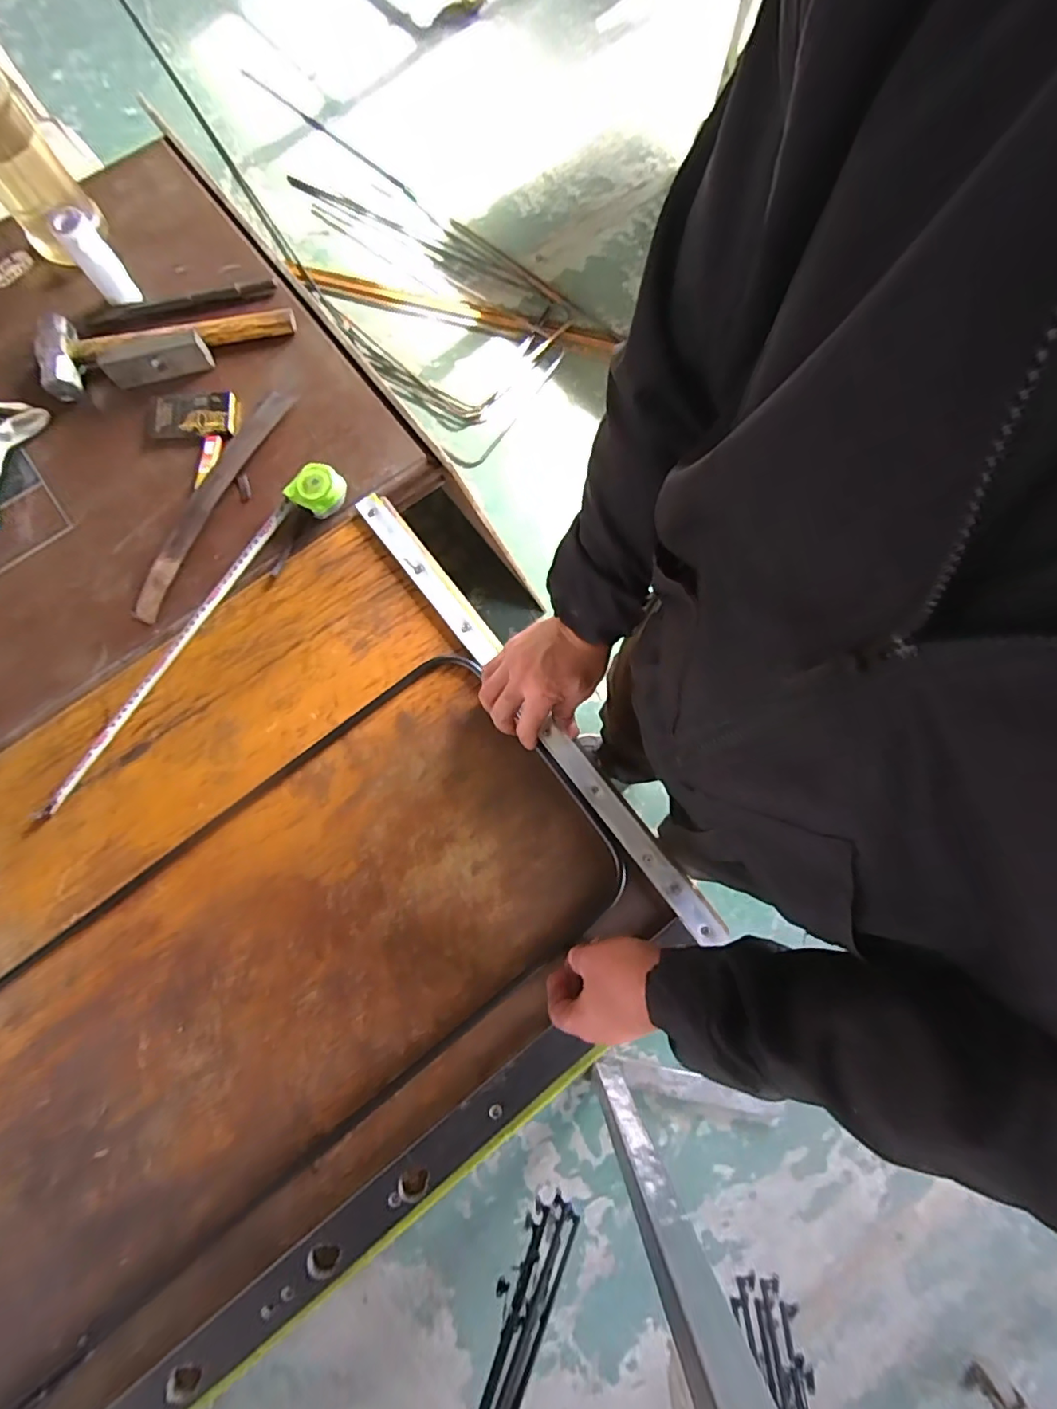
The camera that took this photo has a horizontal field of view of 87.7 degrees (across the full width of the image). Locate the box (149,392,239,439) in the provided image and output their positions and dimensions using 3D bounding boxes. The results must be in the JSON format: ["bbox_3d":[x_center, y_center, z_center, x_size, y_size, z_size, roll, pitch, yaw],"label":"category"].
[{"bbox_3d":[-0.422,-0.365,0.693,0.108,0.015,0.057,-4,78,-1],"label":"box"}]

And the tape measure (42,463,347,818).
[{"bbox_3d":[-0.390,-0.089,0.624,0.062,0.044,0.498,38,80,8],"label":"tape measure"}]

